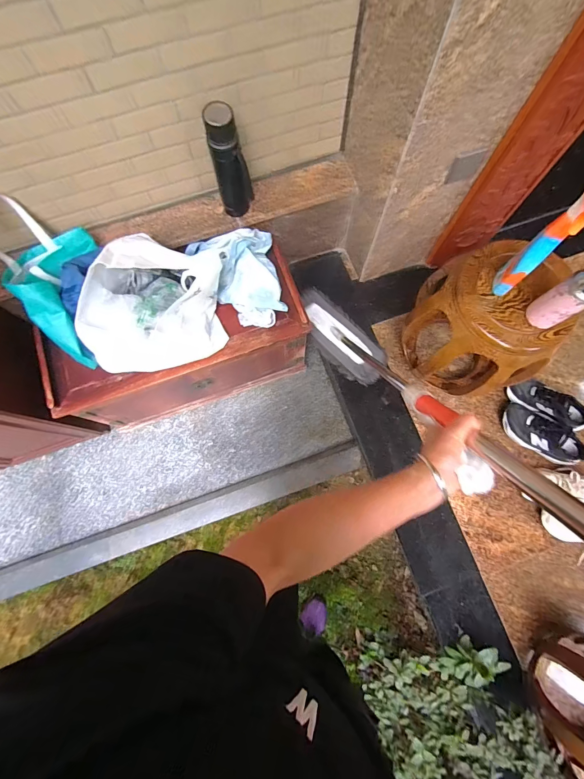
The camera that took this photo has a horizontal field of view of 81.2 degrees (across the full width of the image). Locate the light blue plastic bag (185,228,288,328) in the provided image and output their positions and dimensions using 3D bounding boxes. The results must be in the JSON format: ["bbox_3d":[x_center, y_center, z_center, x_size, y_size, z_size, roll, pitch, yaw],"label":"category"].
[{"bbox_3d":[-0.144,-0.338,1.020,0.217,0.130,0.305,-19,78,-5],"label":"light blue plastic bag"}]

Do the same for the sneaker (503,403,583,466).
[{"bbox_3d":[0.839,0.157,1.150,0.276,0.092,0.106,33,79,7],"label":"sneaker"}]

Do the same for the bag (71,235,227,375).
[{"bbox_3d":[-0.356,-0.197,0.907,0.295,0.269,0.362,19,77,4],"label":"bag"}]

